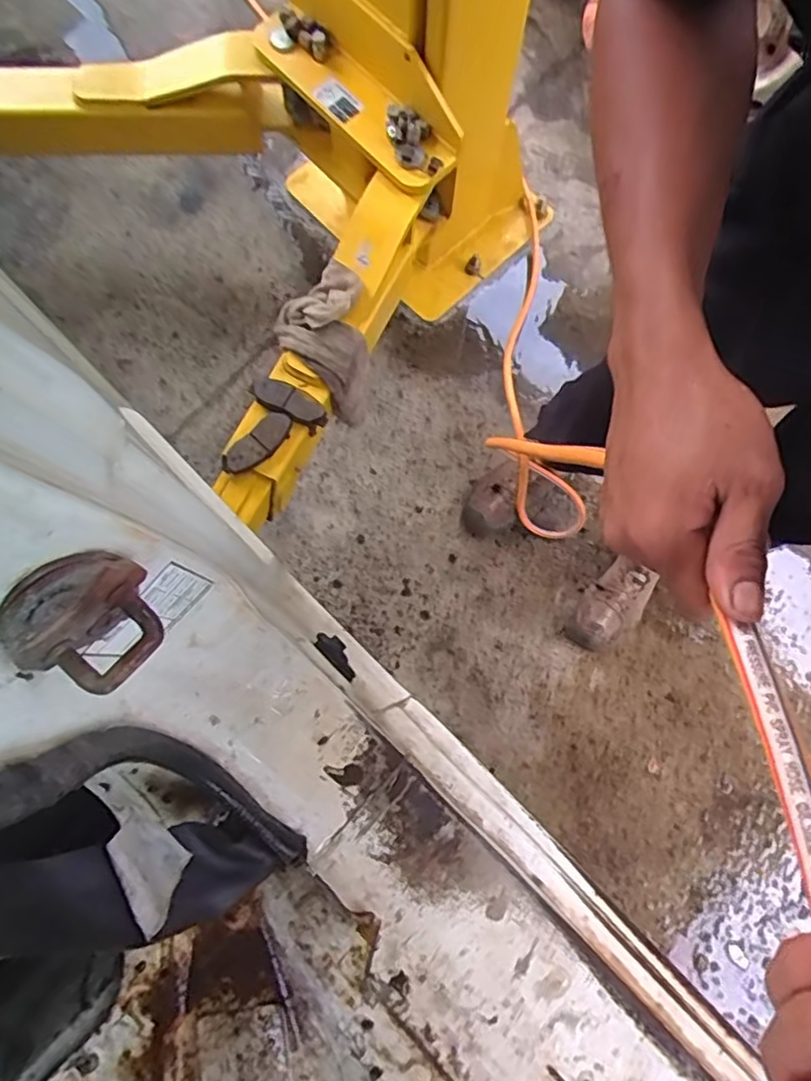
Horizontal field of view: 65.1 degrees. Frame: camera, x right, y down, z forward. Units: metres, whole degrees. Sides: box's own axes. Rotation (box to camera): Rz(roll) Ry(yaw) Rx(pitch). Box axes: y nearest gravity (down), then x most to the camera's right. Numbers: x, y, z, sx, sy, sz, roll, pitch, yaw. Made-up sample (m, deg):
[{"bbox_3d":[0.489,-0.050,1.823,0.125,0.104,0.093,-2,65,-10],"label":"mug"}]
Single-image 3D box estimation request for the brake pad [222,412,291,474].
[{"bbox_3d":[-0.229,-0.148,0.991,0.048,0.012,0.123,45,81,-15],"label":"brake pad"}]

